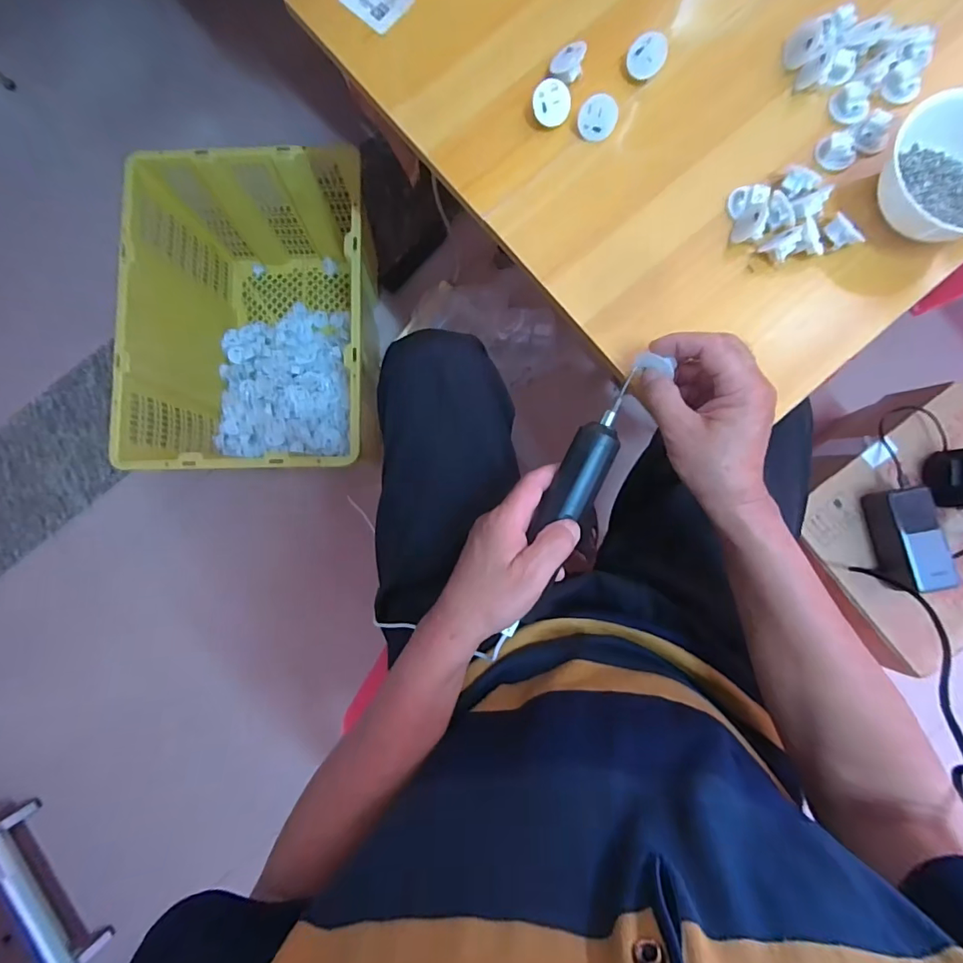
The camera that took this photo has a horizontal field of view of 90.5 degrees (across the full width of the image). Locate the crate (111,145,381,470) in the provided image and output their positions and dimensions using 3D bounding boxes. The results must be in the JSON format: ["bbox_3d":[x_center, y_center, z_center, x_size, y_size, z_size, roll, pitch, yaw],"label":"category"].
[{"bbox_3d":[-0.344,-0.249,0.819,0.348,0.267,0.480,-1,85,2],"label":"crate"}]

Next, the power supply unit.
[{"bbox_3d":[0.550,0.074,0.617,0.054,0.057,0.127,-8,85,1],"label":"power supply unit"}]

